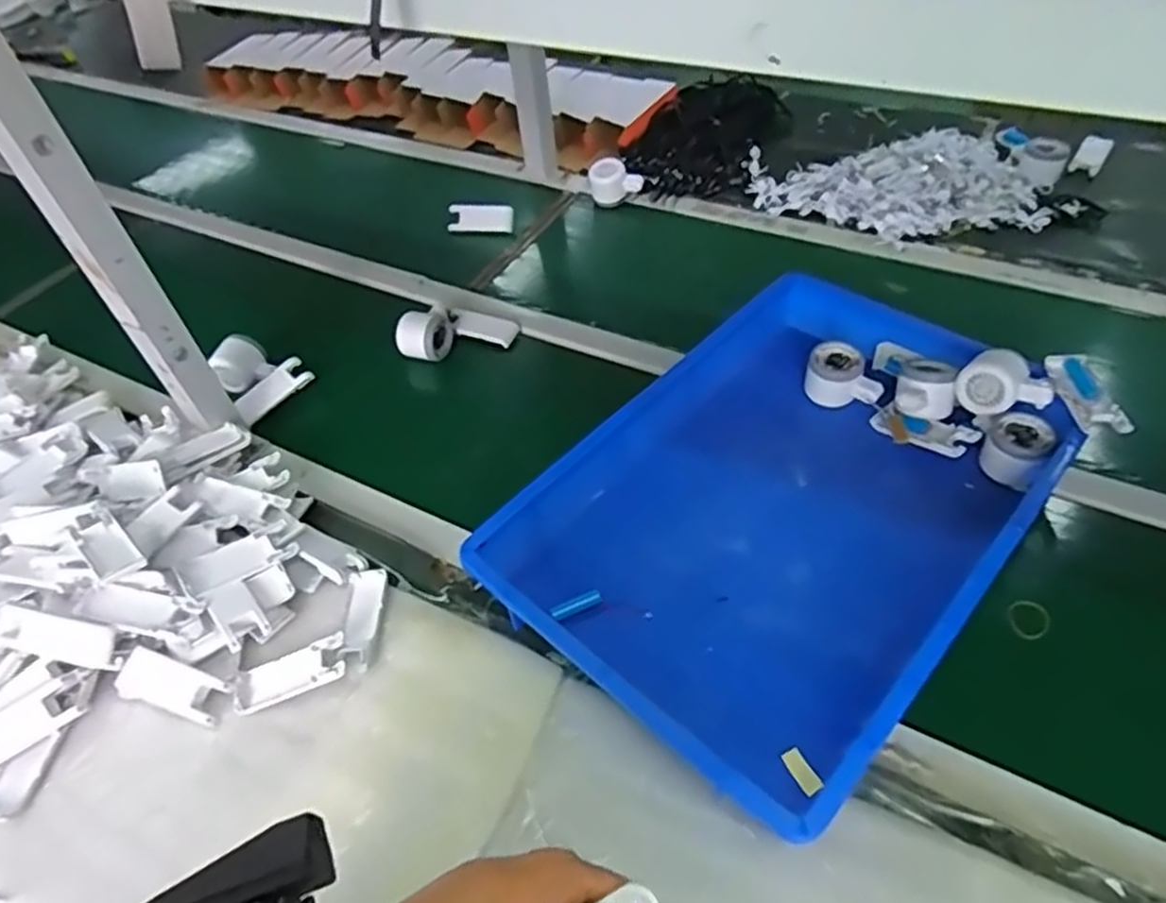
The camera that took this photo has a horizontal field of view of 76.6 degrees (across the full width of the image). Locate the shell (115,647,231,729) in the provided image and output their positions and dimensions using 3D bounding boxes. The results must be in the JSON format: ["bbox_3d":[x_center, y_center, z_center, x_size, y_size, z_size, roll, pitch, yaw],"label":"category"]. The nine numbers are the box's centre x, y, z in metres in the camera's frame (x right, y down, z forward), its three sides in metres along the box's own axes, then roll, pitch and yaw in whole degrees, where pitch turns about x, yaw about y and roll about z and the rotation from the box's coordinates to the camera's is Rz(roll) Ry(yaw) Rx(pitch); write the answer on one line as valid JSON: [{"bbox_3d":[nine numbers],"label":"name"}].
[{"bbox_3d":[-0.367,0.209,0.660,0.103,0.021,0.040,11,51,15],"label":"shell"}]

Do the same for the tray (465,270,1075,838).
[{"bbox_3d":[0.207,0.037,0.717,0.358,0.068,0.534,34,60,29],"label":"tray"}]

